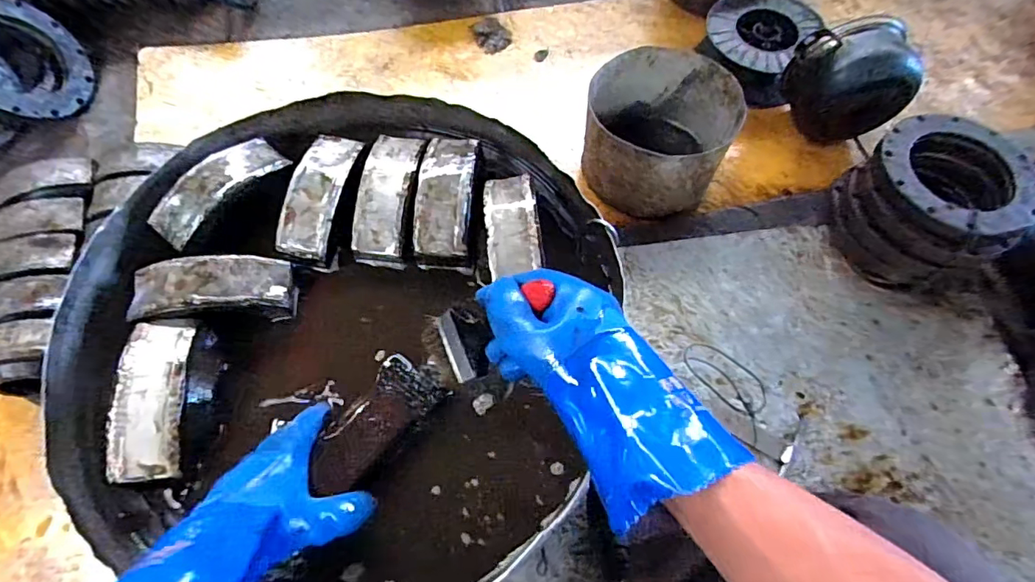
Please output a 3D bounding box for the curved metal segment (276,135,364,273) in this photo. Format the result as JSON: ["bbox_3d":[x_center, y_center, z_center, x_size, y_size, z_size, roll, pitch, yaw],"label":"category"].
[{"bbox_3d":[-0.235,-0.110,0.618,0.064,0.051,0.161,10,67,3],"label":"curved metal segment"}]

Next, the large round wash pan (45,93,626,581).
[{"bbox_3d":[-0.192,0.022,0.555,0.554,0.096,0.557,1,68,-1],"label":"large round wash pan"}]

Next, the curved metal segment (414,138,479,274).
[{"bbox_3d":[-0.083,-0.108,0.612,0.065,0.055,0.159,2,66,0],"label":"curved metal segment"}]

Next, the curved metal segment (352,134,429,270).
[{"bbox_3d":[-0.154,-0.113,0.622,0.063,0.047,0.162,8,67,2],"label":"curved metal segment"}]

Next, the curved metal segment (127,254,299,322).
[{"bbox_3d":[-0.332,-0.003,0.565,0.158,0.048,0.068,-3,67,-2],"label":"curved metal segment"}]

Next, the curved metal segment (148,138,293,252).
[{"bbox_3d":[-0.347,-0.121,0.596,0.071,0.030,0.158,35,70,13],"label":"curved metal segment"}]

